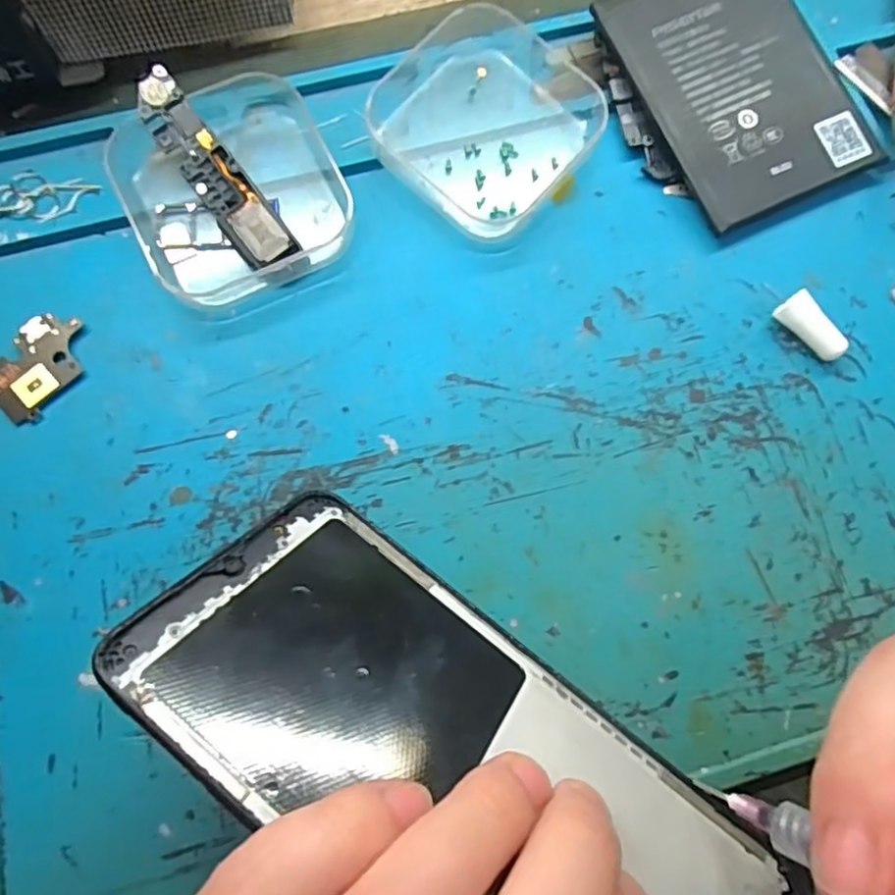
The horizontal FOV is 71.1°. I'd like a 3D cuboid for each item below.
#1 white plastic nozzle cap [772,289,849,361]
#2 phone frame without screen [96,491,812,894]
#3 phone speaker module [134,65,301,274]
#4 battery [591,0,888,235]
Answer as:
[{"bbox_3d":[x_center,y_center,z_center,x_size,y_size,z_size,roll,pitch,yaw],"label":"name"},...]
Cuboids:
[{"bbox_3d":[0.112,-0.037,0.193,0.009,0.009,0.023,-40,79,-10],"label":"white plastic nozzle cap"},{"bbox_3d":[0.008,0.074,0.138,0.160,0.005,0.074,36,36,9],"label":"phone frame without screen"},{"bbox_3d":[-0.071,-0.083,0.189,0.015,0.004,0.064,-37,98,-8],"label":"phone speaker module"},{"bbox_3d":[0.096,-0.122,0.207,0.064,0.004,0.087,-26,84,-6],"label":"battery"}]

